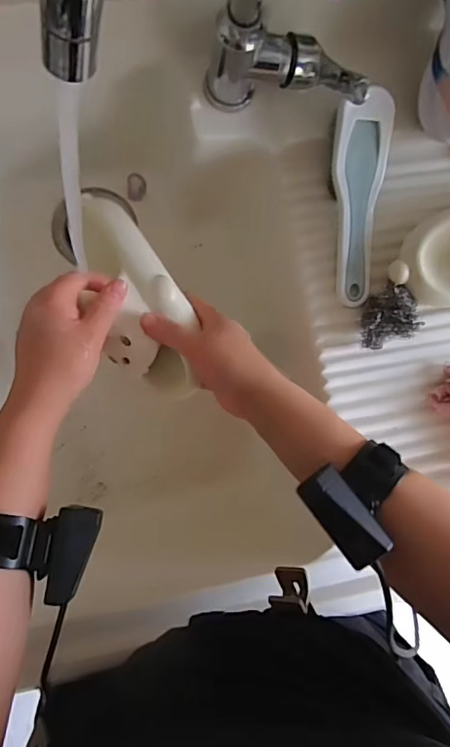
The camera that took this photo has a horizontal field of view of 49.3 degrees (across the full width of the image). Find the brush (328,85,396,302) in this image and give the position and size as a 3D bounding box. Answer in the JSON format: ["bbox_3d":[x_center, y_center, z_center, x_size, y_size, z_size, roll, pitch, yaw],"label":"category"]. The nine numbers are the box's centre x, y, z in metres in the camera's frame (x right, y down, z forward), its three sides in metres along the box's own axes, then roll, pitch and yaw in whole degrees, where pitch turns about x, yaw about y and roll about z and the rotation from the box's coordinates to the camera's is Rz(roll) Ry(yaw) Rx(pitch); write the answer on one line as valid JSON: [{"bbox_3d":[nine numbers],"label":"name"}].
[{"bbox_3d":[0.126,-0.162,0.468,0.049,0.026,0.187,-1,102,-8],"label":"brush"}]

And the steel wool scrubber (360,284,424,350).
[{"bbox_3d":[0.155,-0.054,0.464,0.048,0.032,0.052,-13,91,-8],"label":"steel wool scrubber"}]

